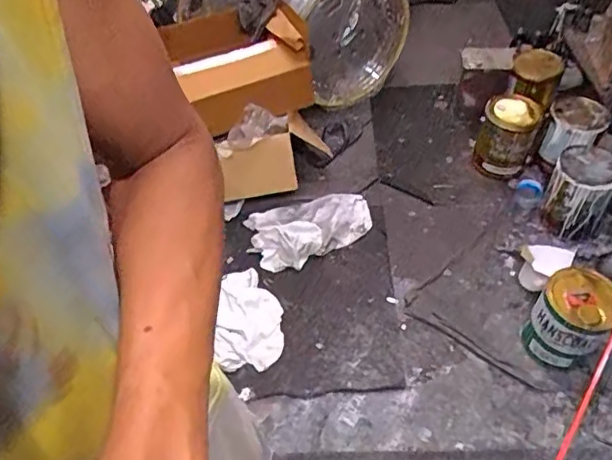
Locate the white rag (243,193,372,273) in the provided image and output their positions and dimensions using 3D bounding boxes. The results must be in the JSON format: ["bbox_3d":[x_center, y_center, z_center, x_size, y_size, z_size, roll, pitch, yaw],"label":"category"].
[{"bbox_3d":[0.015,-0.011,1.599,0.342,0.053,0.218,-17,51,-10],"label":"white rag"}]

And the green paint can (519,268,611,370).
[{"bbox_3d":[0.596,0.206,1.286,0.155,0.213,0.169,-2,50,2],"label":"green paint can"}]

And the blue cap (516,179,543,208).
[{"bbox_3d":[0.651,-0.105,1.653,0.018,0.081,0.086,12,16,-40],"label":"blue cap"}]

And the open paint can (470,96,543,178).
[{"bbox_3d":[0.596,-0.288,1.674,0.153,0.202,0.153,-2,50,2],"label":"open paint can"}]

